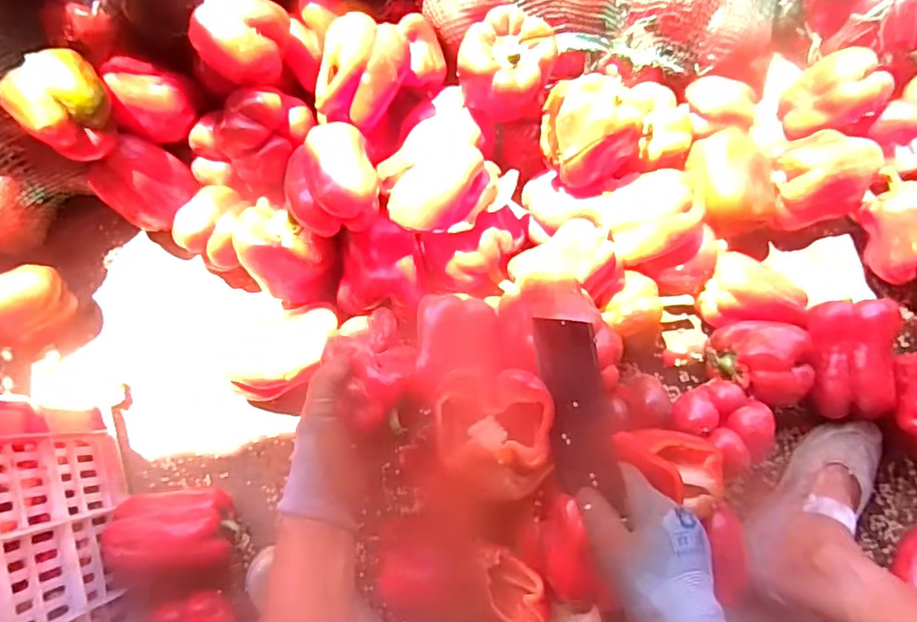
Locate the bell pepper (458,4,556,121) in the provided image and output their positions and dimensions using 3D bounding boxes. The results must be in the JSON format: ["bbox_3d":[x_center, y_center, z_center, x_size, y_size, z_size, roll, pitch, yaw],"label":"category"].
[{"bbox_3d":[0.053,-0.253,0.599,0.089,0.083,0.083,0,78,-1],"label":"bell pepper"}]

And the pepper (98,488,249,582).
[{"bbox_3d":[-0.292,0.228,0.592,0.124,0.088,0.080,-6,78,-2],"label":"pepper"}]

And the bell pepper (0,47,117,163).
[{"bbox_3d":[-0.387,-0.204,0.563,0.078,0.070,0.084,40,80,7],"label":"bell pepper"}]

